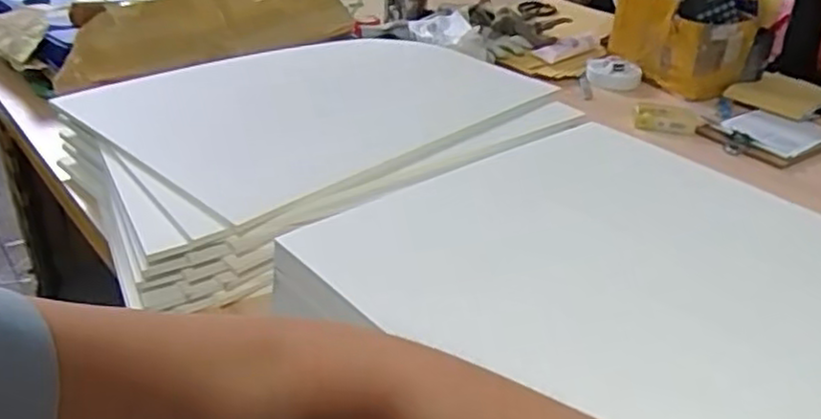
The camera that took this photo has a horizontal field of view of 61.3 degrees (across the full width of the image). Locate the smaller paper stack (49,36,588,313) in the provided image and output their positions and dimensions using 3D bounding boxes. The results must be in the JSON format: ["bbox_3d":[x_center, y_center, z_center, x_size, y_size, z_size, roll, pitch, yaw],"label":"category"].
[{"bbox_3d":[-0.105,-0.100,0.904,0.606,0.098,0.394,-24,41,-37],"label":"smaller paper stack"}]

